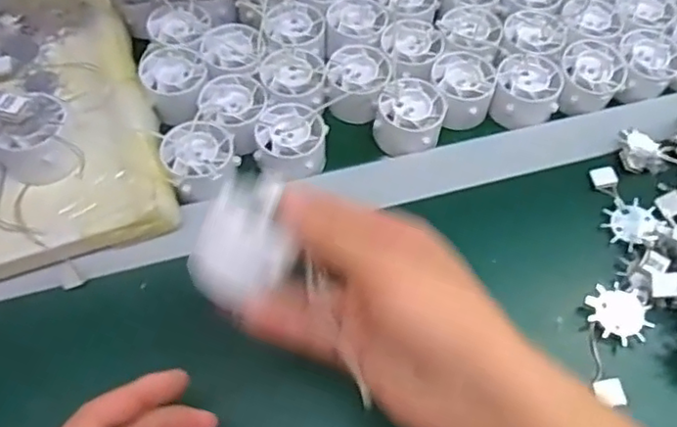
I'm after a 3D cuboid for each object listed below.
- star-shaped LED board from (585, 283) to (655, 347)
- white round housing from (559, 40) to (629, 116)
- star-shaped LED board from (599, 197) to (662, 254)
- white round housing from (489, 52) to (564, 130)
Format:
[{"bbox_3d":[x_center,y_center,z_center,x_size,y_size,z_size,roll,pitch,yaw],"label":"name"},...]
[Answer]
[{"bbox_3d":[0.180,0.063,0.396,0.040,0.008,0.036,4,58,1],"label":"star-shaped LED board"},{"bbox_3d":[0.195,-0.104,0.483,0.046,0.031,0.053,19,60,10],"label":"white round housing"},{"bbox_3d":[0.201,0.007,0.428,0.034,0.007,0.032,-12,60,-9],"label":"star-shaped LED board"},{"bbox_3d":[0.145,-0.094,0.479,0.048,0.027,0.051,15,59,7],"label":"white round housing"}]

